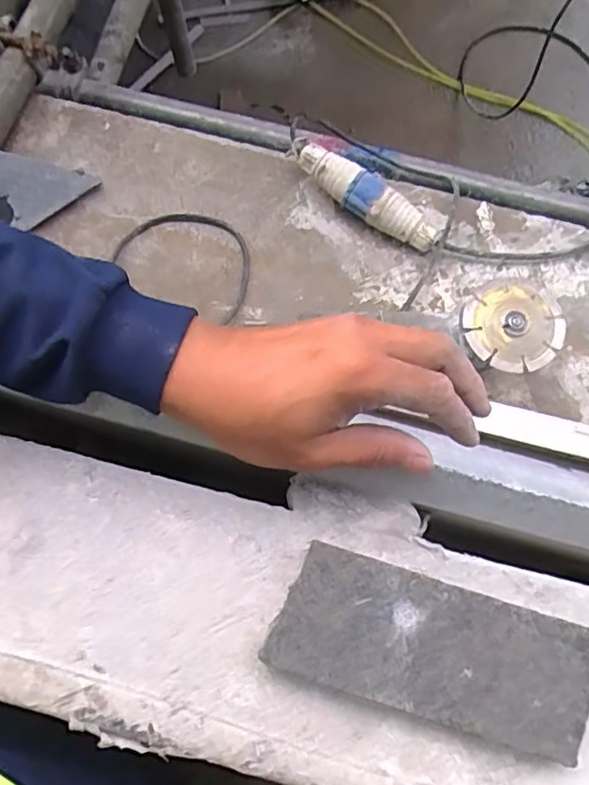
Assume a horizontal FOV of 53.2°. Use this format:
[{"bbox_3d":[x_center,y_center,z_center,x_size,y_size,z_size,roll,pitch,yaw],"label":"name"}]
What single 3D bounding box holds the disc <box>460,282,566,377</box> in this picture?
[{"bbox_3d":[0.245,-0.073,0.649,0.109,0.010,0.099,-26,78,-7],"label":"disc"}]

